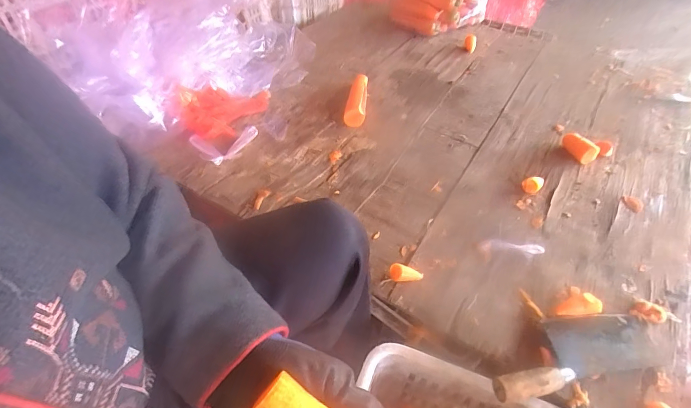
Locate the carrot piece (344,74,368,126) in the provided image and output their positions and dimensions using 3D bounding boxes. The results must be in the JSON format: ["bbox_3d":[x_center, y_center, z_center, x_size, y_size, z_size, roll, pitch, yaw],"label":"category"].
[{"bbox_3d":[0.026,-0.239,0.847,0.044,0.047,0.167,5,48,3],"label":"carrot piece"}]

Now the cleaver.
[{"bbox_3d":[0.299,0.191,0.506,0.248,0.029,0.084,-8,49,-10],"label":"cleaver"}]

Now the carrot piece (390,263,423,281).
[{"bbox_3d":[0.091,0.108,0.579,0.049,0.020,0.027,16,49,12],"label":"carrot piece"}]

